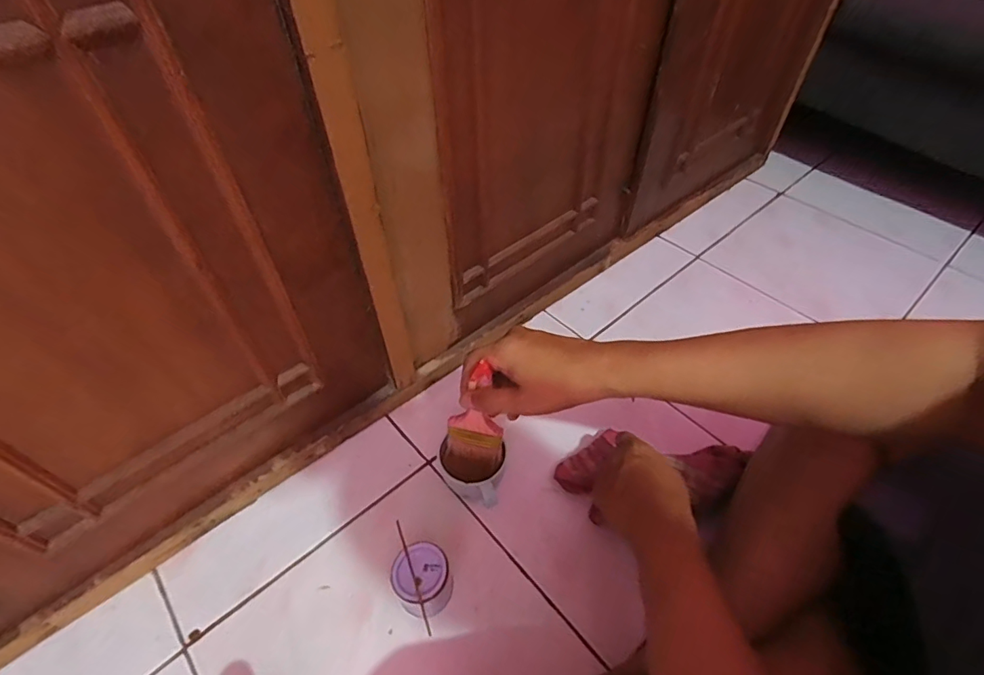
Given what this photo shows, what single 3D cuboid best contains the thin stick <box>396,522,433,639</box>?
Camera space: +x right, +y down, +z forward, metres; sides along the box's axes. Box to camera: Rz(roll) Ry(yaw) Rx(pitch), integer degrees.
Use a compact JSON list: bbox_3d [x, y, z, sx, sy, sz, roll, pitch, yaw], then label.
[{"bbox_3d":[-0.076,0.233,0.479,0.007,0.004,0.109,-6,54,-30],"label":"thin stick"}]

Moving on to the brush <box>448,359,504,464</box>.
[{"bbox_3d":[-0.015,0.075,0.479,0.055,0.154,0.017,11,47,3],"label":"brush"}]

